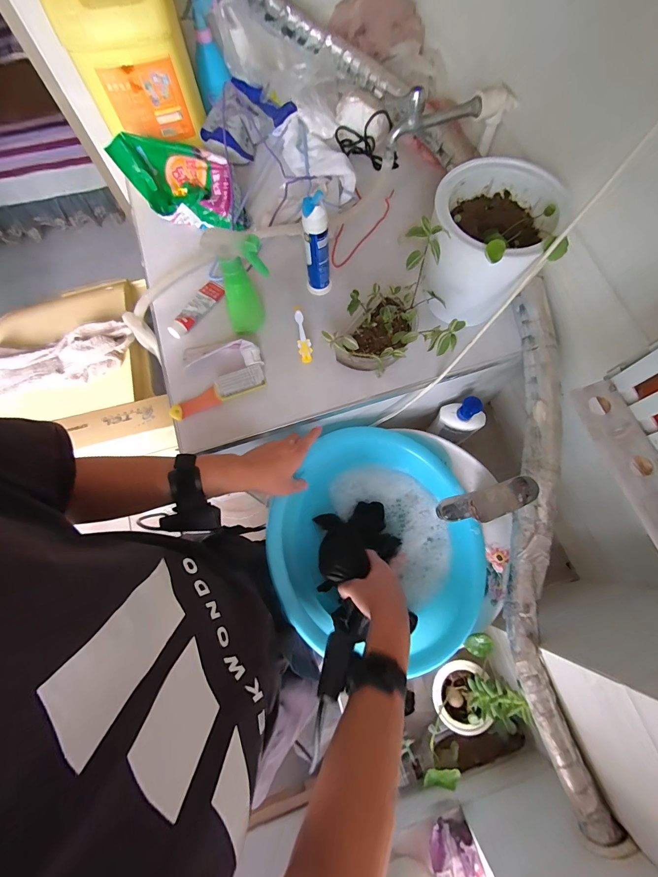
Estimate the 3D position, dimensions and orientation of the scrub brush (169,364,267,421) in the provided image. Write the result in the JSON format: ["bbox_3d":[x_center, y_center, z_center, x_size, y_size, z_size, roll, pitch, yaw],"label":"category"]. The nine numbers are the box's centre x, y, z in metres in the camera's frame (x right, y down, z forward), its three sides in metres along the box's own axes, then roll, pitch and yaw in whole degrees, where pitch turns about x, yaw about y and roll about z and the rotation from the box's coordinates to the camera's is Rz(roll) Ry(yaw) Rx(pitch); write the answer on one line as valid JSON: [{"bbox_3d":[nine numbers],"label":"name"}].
[{"bbox_3d":[-0.180,-0.074,0.569,0.158,0.028,0.032,-23,73,-6],"label":"scrub brush"}]

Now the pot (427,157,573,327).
[{"bbox_3d":[0.226,-0.288,0.541,0.163,0.143,0.191,21,74,8],"label":"pot"}]

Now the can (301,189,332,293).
[{"bbox_3d":[-0.019,-0.304,0.579,0.039,0.165,0.034,2,72,2],"label":"can"}]

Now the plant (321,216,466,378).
[{"bbox_3d":[0.108,-0.187,0.526,0.172,0.153,0.164,31,76,10],"label":"plant"}]

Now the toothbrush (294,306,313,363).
[{"bbox_3d":[-0.039,-0.154,0.546,0.021,0.142,0.020,-6,72,-1],"label":"toothbrush"}]

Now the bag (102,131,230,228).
[{"bbox_3d":[-0.287,-0.476,0.664,0.198,0.087,0.139,-8,72,-1],"label":"bag"}]

